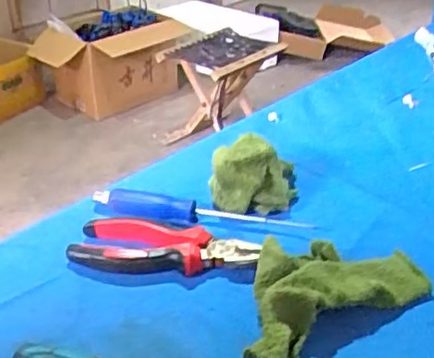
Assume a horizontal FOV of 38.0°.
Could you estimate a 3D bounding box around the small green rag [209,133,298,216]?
[{"bbox_3d":[0.033,-0.007,0.558,0.075,0.054,0.070,1,31,3],"label":"small green rag"}]

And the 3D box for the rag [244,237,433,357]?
[{"bbox_3d":[0.072,0.073,0.444,0.152,0.033,0.085,-20,36,-28],"label":"rag"}]

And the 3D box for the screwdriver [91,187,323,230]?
[{"bbox_3d":[-0.014,0.029,0.532,0.184,0.014,0.025,7,32,12],"label":"screwdriver"}]

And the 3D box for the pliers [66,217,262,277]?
[{"bbox_3d":[-0.040,0.054,0.490,0.141,0.019,0.052,7,32,12],"label":"pliers"}]

